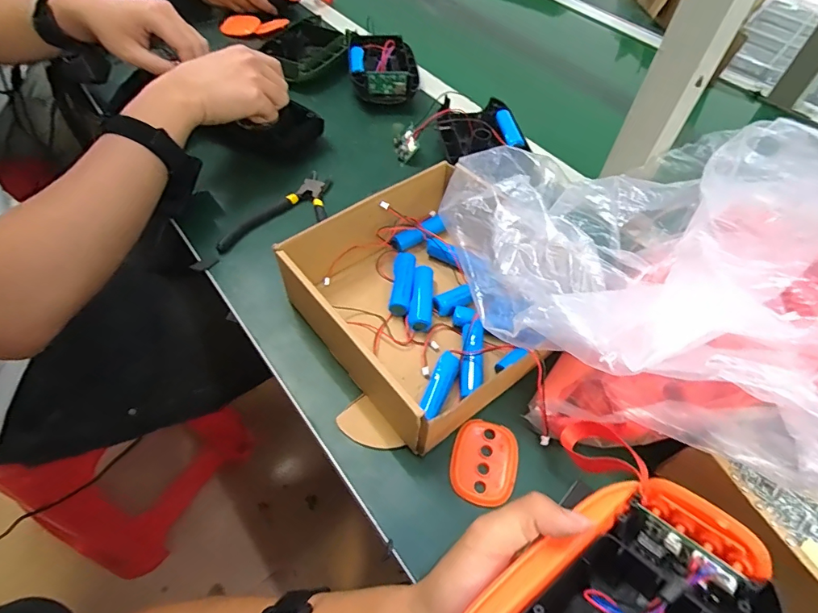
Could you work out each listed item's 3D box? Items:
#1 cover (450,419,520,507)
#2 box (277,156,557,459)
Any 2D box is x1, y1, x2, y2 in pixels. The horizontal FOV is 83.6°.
[{"bbox_3d":[0.058,0.117,0.348,0.049,0.004,0.063,15,54,7],"label":"cover"},{"bbox_3d":[0.015,-0.012,0.403,0.184,0.060,0.214,-30,61,-23],"label":"box"}]

